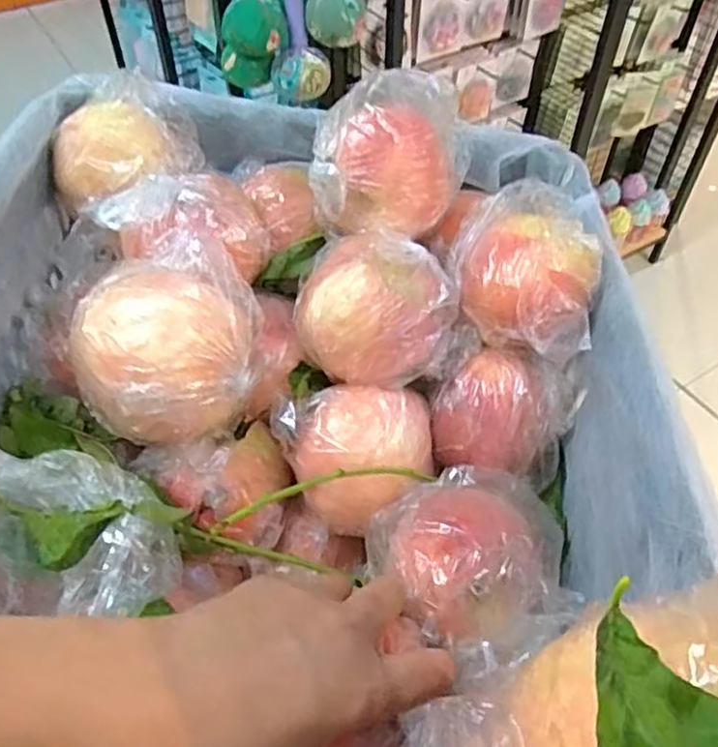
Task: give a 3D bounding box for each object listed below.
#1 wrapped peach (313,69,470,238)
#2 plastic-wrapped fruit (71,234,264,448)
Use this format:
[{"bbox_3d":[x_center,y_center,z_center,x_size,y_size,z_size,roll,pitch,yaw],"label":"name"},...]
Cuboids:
[{"bbox_3d":[0.018,-0.124,0.386,0.089,0.063,0.072,5,50,4],"label":"wrapped peach"},{"bbox_3d":[-0.094,-0.017,0.333,0.086,0.069,0.084,5,50,4],"label":"plastic-wrapped fruit"}]

